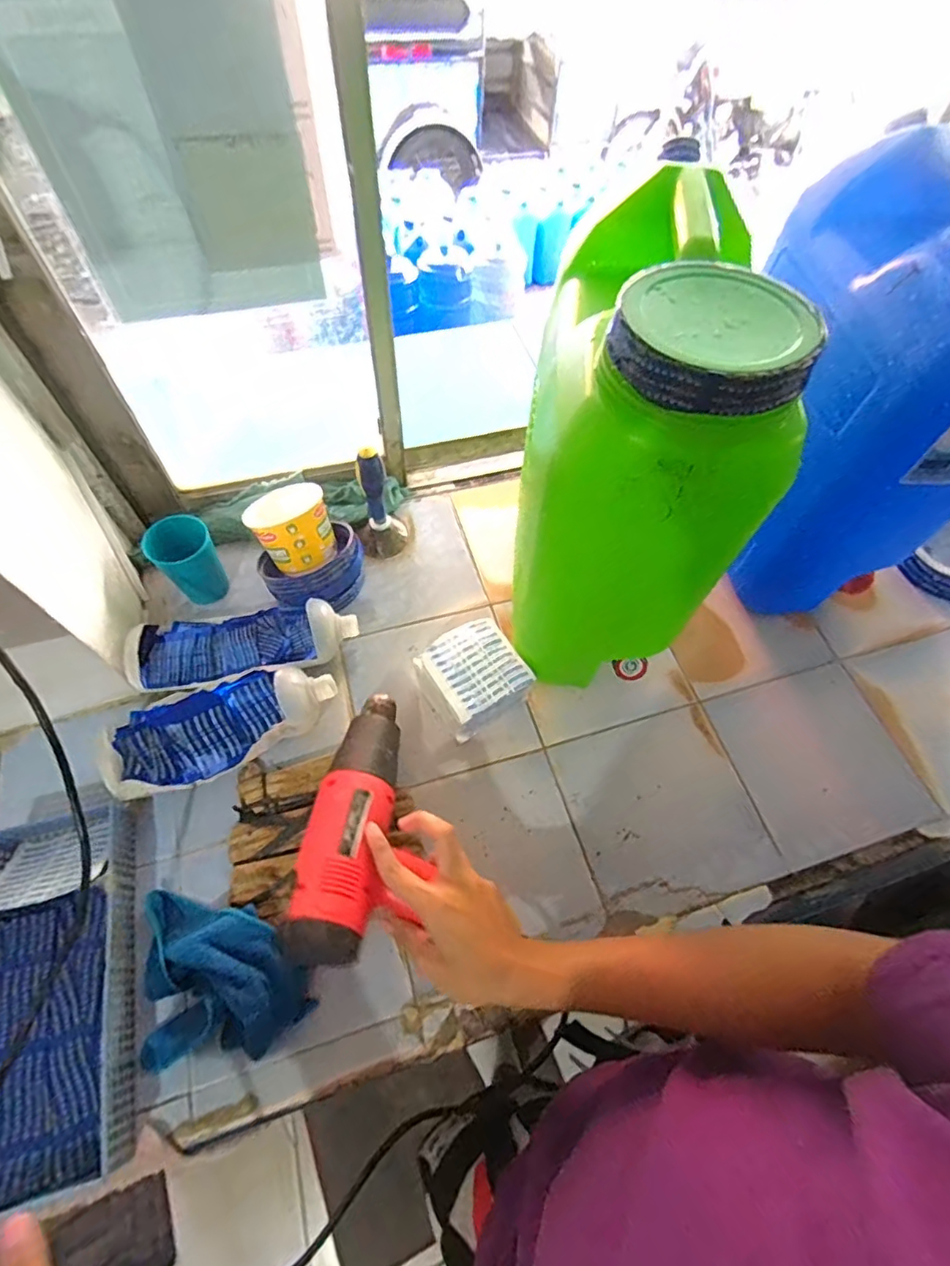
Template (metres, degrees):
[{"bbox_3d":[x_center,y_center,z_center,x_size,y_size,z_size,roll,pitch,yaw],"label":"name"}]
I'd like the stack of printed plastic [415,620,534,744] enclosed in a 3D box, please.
[{"bbox_3d":[-0.002,0.054,0.646,0.110,0.067,0.104,-30,67,-17],"label":"stack of printed plastic"}]

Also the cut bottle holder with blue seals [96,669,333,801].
[{"bbox_3d":[-0.270,0.091,0.601,0.231,0.062,0.096,-22,65,-14],"label":"cut bottle holder with blue seals"}]

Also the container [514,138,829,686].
[{"bbox_3d":[0.142,-0.158,0.517,0.164,0.359,0.264,3,62,-1],"label":"container"}]

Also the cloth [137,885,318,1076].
[{"bbox_3d":[-0.229,0.302,0.504,0.153,0.056,0.141,-4,62,-5],"label":"cloth"}]

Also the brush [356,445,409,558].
[{"bbox_3d":[-0.118,-0.166,0.708,0.059,0.156,0.052,-10,63,-8],"label":"brush"}]

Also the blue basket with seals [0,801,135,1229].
[{"bbox_3d":[-0.376,0.311,0.499,0.129,0.051,0.302,-13,63,-9],"label":"blue basket with seals"}]

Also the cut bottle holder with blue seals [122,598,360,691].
[{"bbox_3d":[-0.261,0.013,0.655,0.248,0.060,0.090,-7,62,-6],"label":"cut bottle holder with blue seals"}]

